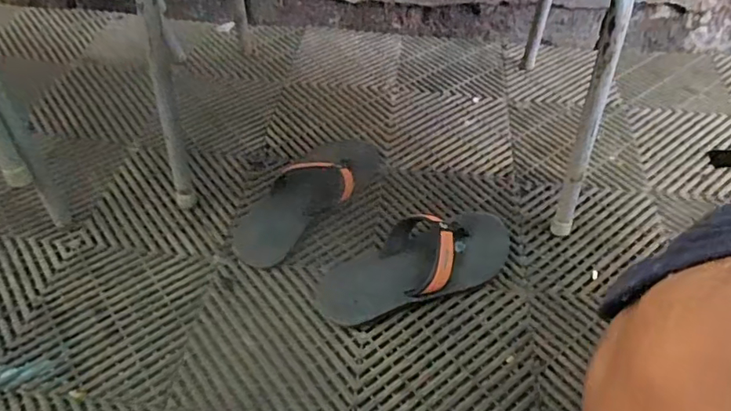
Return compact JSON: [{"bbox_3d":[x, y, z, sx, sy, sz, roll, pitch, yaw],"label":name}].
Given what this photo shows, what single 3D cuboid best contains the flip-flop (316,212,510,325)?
[{"bbox_3d":[0.070,0.072,0.691,0.273,0.050,0.116,-14,49,-13],"label":"flip-flop"}]

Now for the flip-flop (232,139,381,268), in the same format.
[{"bbox_3d":[-0.081,-0.027,0.779,0.119,0.049,0.292,27,53,22],"label":"flip-flop"}]

